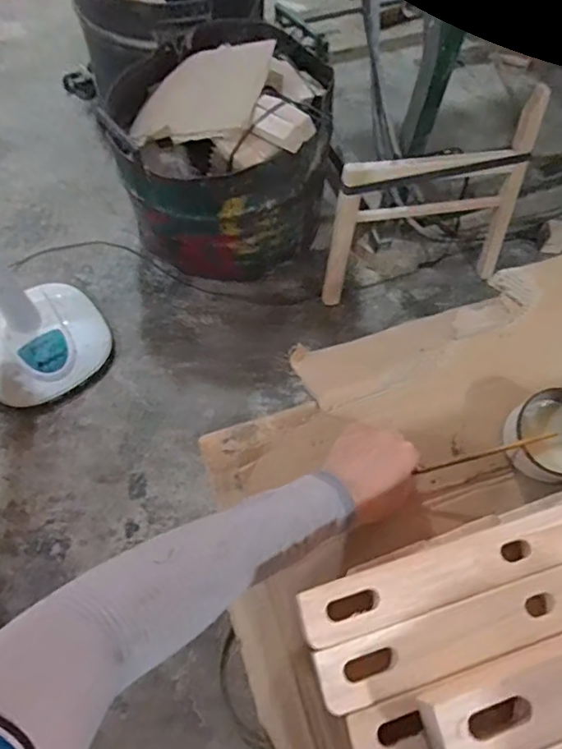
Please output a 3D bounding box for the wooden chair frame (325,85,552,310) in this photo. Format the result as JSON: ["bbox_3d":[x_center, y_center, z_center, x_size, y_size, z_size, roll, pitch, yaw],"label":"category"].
[{"bbox_3d":[0.357,-0.403,1.377,0.497,0.485,0.118,-10,64,-8],"label":"wooden chair frame"}]

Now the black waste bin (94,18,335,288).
[{"bbox_3d":[-0.157,-0.645,1.546,0.564,0.433,0.624,1,63,-2],"label":"black waste bin"}]

